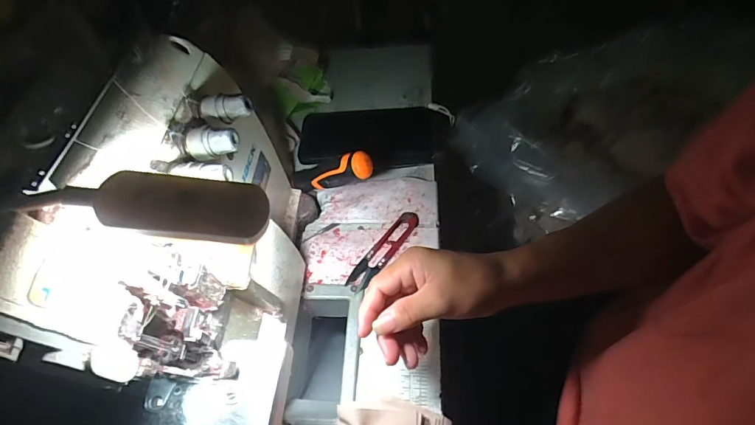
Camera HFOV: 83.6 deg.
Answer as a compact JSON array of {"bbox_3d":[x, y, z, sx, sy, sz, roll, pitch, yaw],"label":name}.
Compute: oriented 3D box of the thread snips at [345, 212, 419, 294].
[{"bbox_3d":[0.008,0.038,0.438,0.023,0.008,0.105,32,63,24],"label":"thread snips"}]

